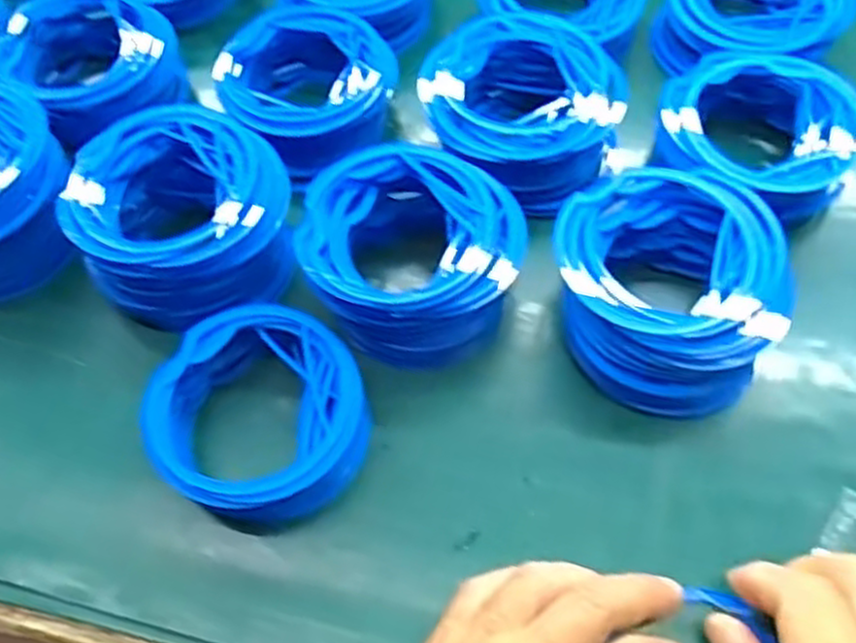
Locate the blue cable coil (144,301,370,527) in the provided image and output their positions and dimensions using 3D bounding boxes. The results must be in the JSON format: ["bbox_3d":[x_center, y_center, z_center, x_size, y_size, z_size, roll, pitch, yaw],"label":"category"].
[{"bbox_3d":[-0.078,0.045,0.367,0.103,0.029,0.096,-1,63,1],"label":"blue cable coil"}]

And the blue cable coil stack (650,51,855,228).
[{"bbox_3d":[0.181,-0.101,0.428,0.101,0.050,0.101,-21,64,-9],"label":"blue cable coil stack"}]

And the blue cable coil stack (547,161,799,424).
[{"bbox_3d":[0.119,-0.017,0.380,0.108,0.046,0.118,-7,63,-2],"label":"blue cable coil stack"}]

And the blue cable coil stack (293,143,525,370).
[{"bbox_3d":[-0.010,-0.035,0.395,0.111,0.046,0.103,23,66,13],"label":"blue cable coil stack"}]

